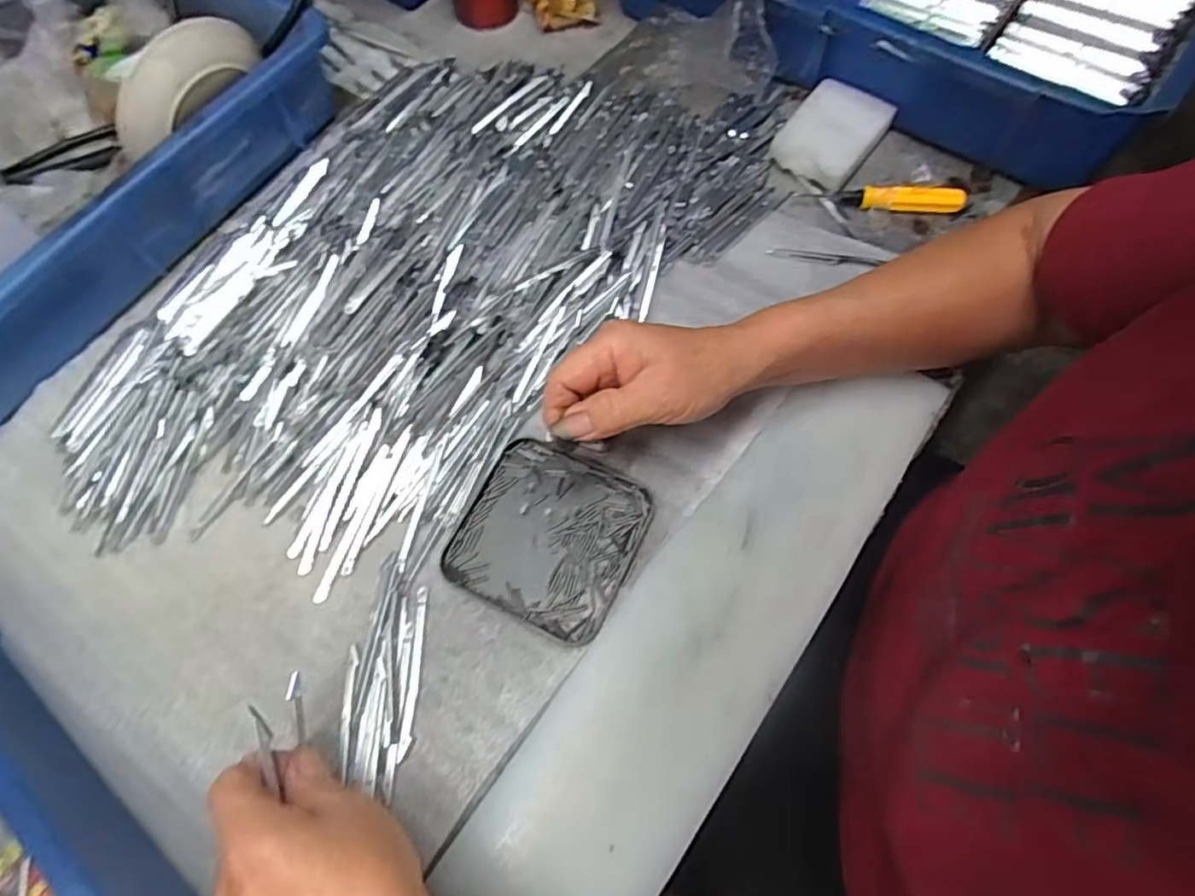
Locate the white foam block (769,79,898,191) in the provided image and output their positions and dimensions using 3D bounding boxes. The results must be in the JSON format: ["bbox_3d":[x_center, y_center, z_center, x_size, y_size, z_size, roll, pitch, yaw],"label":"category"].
[{"bbox_3d":[0.176,-0.236,0.479,0.064,0.027,0.076,39,74,12],"label":"white foam block"}]

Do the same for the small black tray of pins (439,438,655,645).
[{"bbox_3d":[-0.028,0.052,0.376,0.100,0.013,0.100,25,70,13],"label":"small black tray of pins"}]

